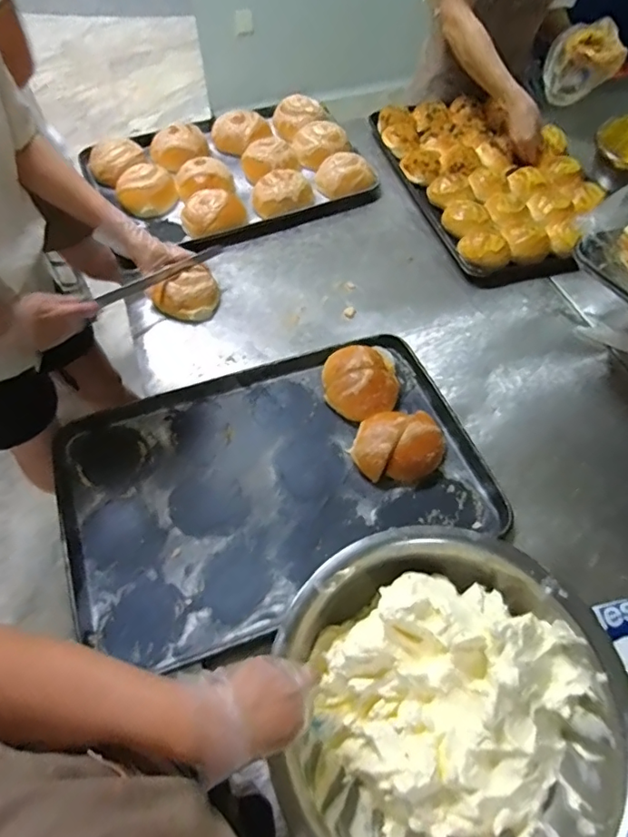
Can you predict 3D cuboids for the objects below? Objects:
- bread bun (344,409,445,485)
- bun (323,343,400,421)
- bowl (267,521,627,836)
[{"bbox_3d":[0.128,0.037,0.785,0.139,0.056,0.103,0,56,0],"label":"bread bun"},{"bbox_3d":[0.080,-0.060,0.853,0.126,0.055,0.137,1,58,-2],"label":"bun"},{"bbox_3d":[0.146,0.299,0.577,0.353,0.110,0.328,1,61,-1],"label":"bowl"}]

